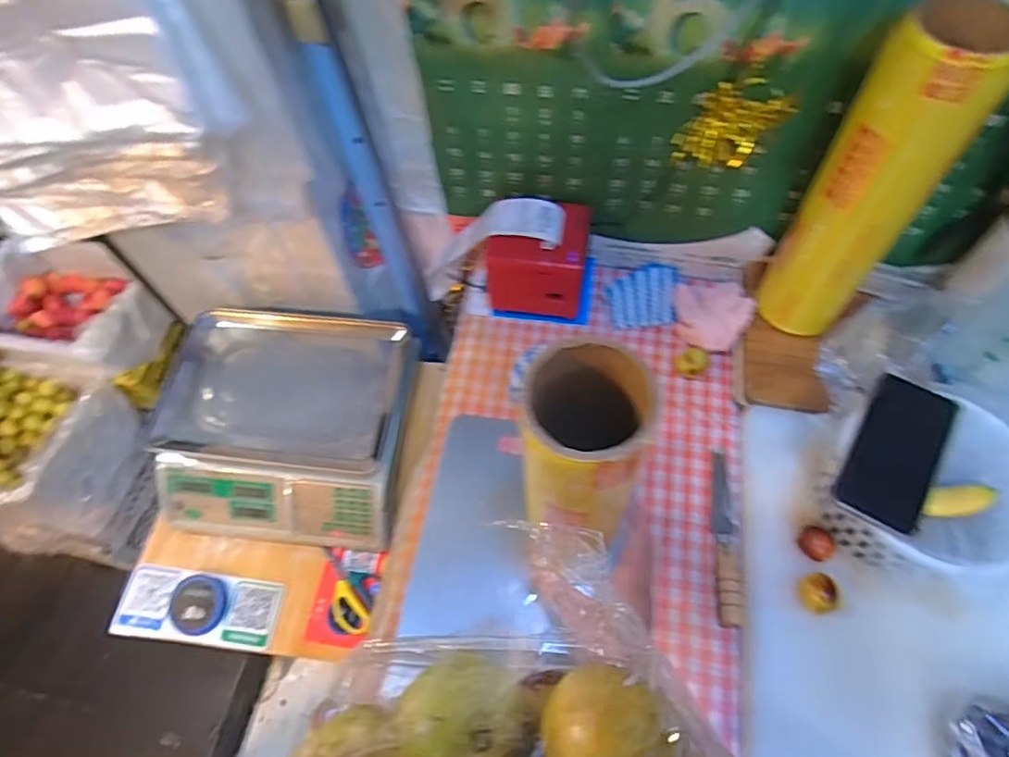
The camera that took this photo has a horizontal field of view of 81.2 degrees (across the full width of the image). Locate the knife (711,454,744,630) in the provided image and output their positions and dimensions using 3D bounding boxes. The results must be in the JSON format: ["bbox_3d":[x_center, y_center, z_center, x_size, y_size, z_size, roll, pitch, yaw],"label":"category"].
[{"bbox_3d":[0.247,0.170,0.657,0.024,0.014,0.195,5,62,7],"label":"knife"}]

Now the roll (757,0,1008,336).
[{"bbox_3d":[0.371,-0.183,0.618,0.102,0.365,0.090,33,69,20],"label":"roll"}]

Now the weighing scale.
[{"bbox_3d":[-0.312,0.057,0.866,0.340,0.107,0.333,3,62,6],"label":"weighing scale"}]

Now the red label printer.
[{"bbox_3d":[0.040,-0.158,0.786,0.136,0.102,0.111,7,62,8],"label":"red label printer"}]

